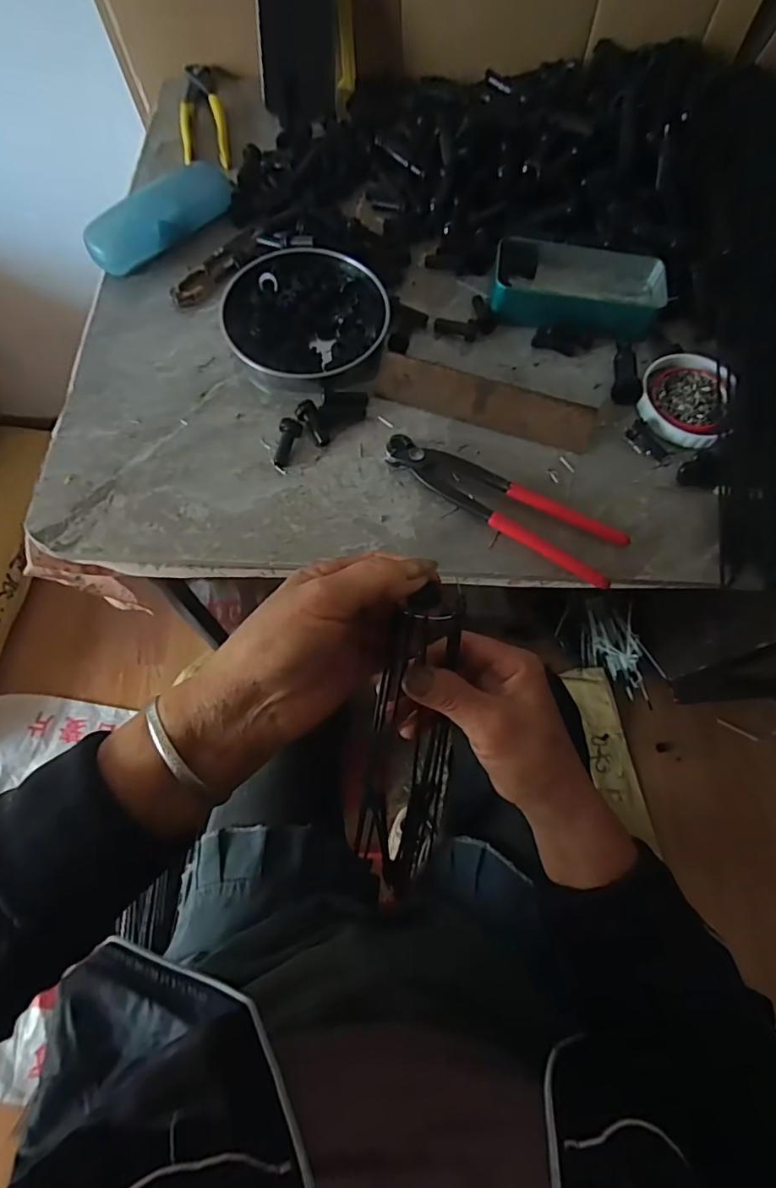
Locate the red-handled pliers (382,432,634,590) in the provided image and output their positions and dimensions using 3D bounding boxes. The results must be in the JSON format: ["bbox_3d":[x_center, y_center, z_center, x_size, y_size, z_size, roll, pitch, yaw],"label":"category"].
[{"bbox_3d":[0.088,-0.073,0.413,0.192,0.015,0.060,28,70,8],"label":"red-handled pliers"}]

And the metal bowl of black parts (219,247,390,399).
[{"bbox_3d":[-0.070,-0.234,0.461,0.134,0.027,0.136,1,69,-2],"label":"metal bowl of black parts"}]

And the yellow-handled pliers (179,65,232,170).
[{"bbox_3d":[-0.201,-0.519,0.578,0.048,0.011,0.173,-10,70,-7],"label":"yellow-handled pliers"}]

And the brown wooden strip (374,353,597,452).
[{"bbox_3d":[0.080,-0.156,0.439,0.178,0.034,0.009,17,36,3],"label":"brown wooden strip"}]

